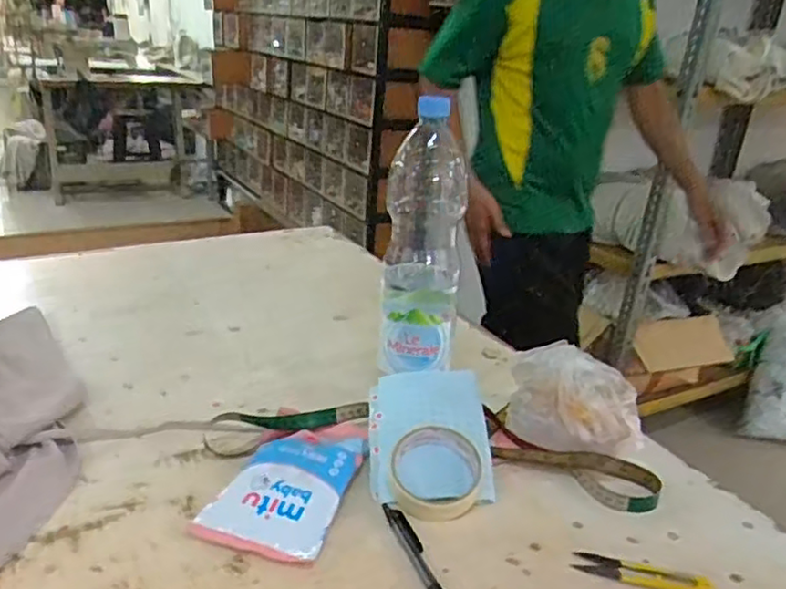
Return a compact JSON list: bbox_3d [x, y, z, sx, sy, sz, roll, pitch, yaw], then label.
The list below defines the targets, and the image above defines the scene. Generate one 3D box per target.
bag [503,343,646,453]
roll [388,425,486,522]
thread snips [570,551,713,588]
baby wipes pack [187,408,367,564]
[{"bbox_3d":[0.194,0.100,0.675,0.131,0.082,0.094,5,22,1],"label":"bag"},{"bbox_3d":[0.040,0.162,0.594,0.090,0.021,0.090,0,47,-1],"label":"roll"},{"bbox_3d":[0.204,0.227,0.533,0.106,0.011,0.026,11,23,13],"label":"thread snips"},{"bbox_3d":[-0.094,0.166,0.596,0.107,0.027,0.162,10,23,13],"label":"baby wipes pack"}]

